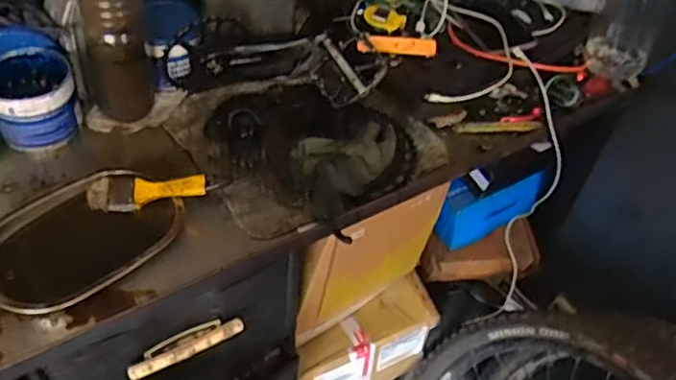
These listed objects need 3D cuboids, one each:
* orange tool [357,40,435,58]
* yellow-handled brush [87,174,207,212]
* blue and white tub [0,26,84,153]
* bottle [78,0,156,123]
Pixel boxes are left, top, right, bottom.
[{"bbox_3d":[0.085,-0.204,0.898,0.110,0.015,0.025,6,47,1],"label":"orange tool"},{"bbox_3d":[-0.223,0.003,0.740,0.138,0.009,0.042,-2,72,3],"label":"yellow-handled brush"},{"bbox_3d":[-0.380,-0.122,0.784,0.104,0.114,0.101,-20,52,-22],"label":"blue and white tub"},{"bbox_3d":[-0.276,-0.205,0.775,0.083,0.252,0.064,-9,48,-13],"label":"bottle"}]

